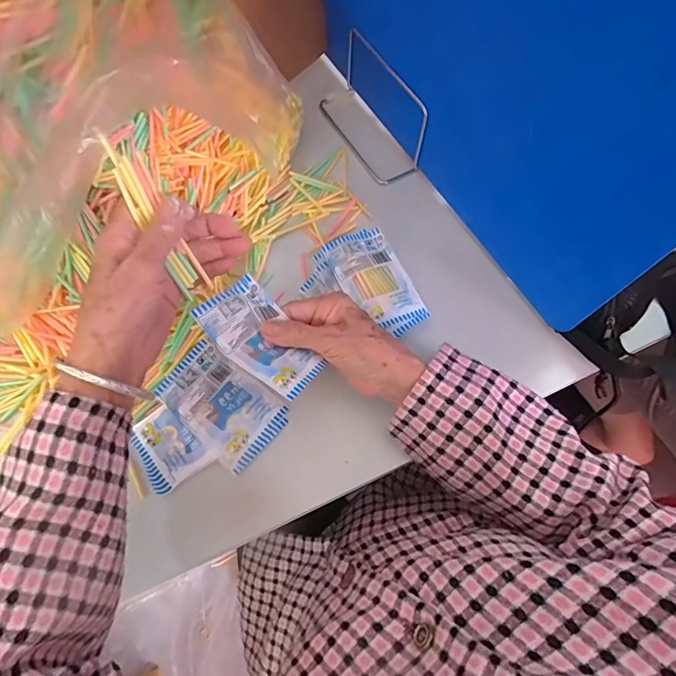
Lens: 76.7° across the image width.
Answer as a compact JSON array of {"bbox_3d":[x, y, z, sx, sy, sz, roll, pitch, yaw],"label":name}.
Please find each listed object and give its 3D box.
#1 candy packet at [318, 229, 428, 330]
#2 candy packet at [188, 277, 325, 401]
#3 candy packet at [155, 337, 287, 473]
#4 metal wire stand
[{"bbox_3d":[0.035,-0.058,0.414,0.064,0.005,0.103,-22,70,-14],"label":"candy packet"},{"bbox_3d":[-0.059,0.002,0.333,0.053,0.030,0.097,-44,91,-13],"label":"candy packet"},{"bbox_3d":[-0.105,0.059,0.386,0.108,0.018,0.068,38,75,15],"label":"candy packet"},{"bbox_3d":[0.036,-0.257,0.477,0.065,0.087,0.160,-32,71,-9],"label":"metal wire stand"}]

